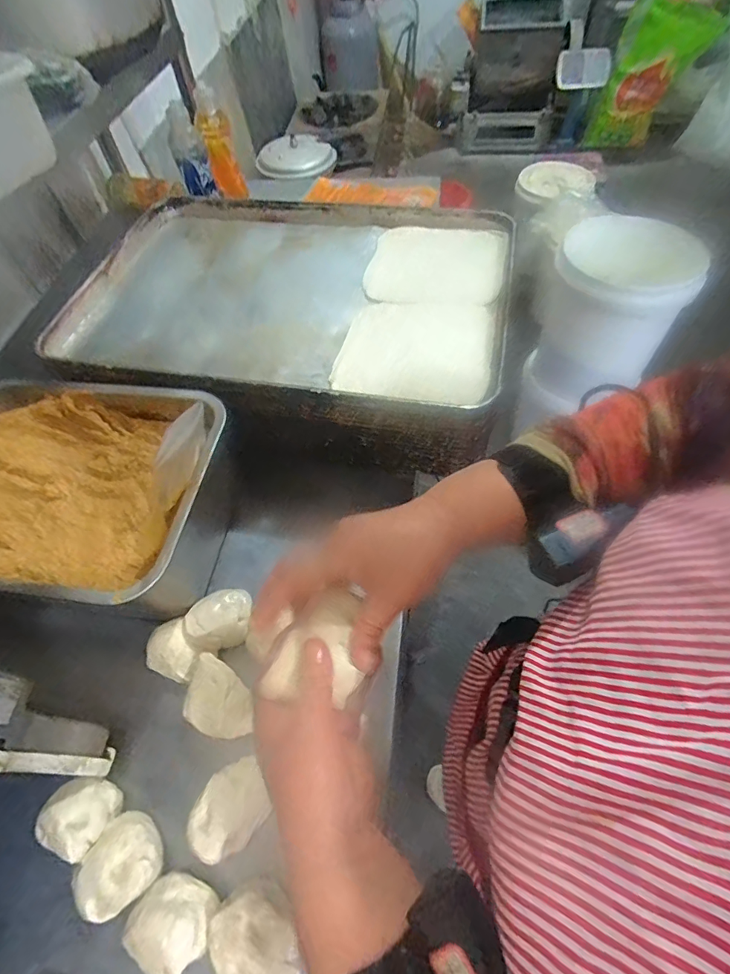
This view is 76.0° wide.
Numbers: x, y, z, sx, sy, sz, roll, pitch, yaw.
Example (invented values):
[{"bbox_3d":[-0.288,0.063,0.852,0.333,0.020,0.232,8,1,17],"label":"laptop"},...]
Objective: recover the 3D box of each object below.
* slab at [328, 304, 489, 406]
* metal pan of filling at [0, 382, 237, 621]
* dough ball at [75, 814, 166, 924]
[{"bbox_3d":[0.065,-0.181,0.601,0.183,0.012,0.178,10,59,11],"label":"slab"},{"bbox_3d":[-0.334,0.015,0.561,0.336,0.141,0.257,7,59,9],"label":"metal pan of filling"},{"bbox_3d":[-0.225,0.351,0.435,0.075,0.048,0.069,-2,58,4],"label":"dough ball"}]

